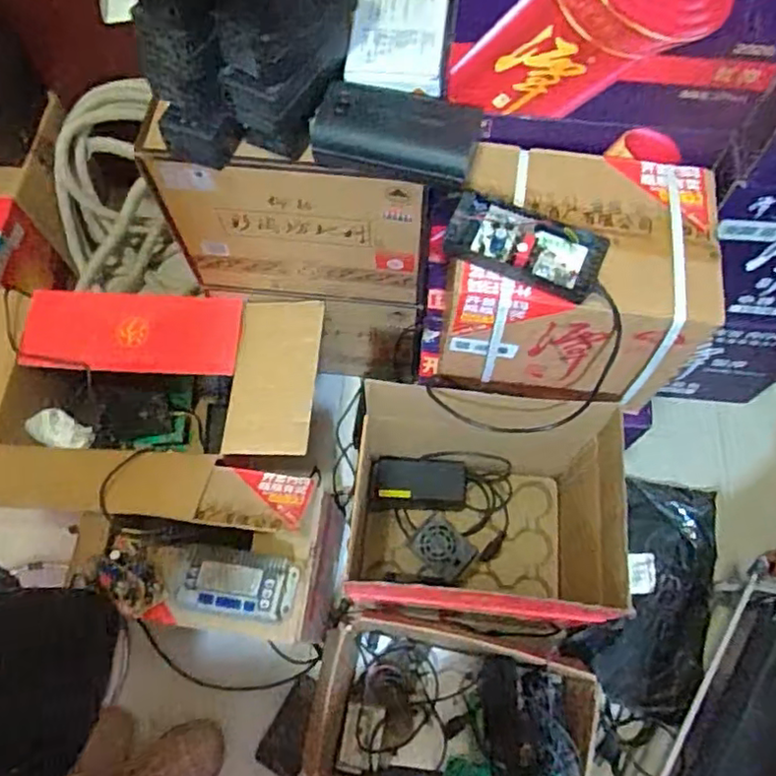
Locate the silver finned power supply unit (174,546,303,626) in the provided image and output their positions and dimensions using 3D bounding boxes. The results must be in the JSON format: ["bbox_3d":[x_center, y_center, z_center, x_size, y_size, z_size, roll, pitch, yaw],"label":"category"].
[{"bbox_3d":[-0.219,0.280,0.930,0.175,0.037,0.095,9,68,4],"label":"silver finned power supply unit"}]

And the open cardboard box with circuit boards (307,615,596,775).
[{"bbox_3d":[0.090,0.539,1.024,0.415,0.150,0.286,12,68,5],"label":"open cardboard box with circuit boards"}]

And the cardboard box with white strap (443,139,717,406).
[{"bbox_3d":[0.240,-0.136,0.889,0.322,0.261,0.262,9,68,4],"label":"cardboard box with white strap"}]

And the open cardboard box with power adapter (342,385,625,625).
[{"bbox_3d":[0.148,0.219,1.063,0.422,0.399,0.296,4,67,2],"label":"open cardboard box with power adapter"}]

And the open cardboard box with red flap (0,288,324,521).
[{"bbox_3d":[-0.458,0.051,1.154,0.668,0.304,0.398,3,67,2],"label":"open cardboard box with red flap"}]

